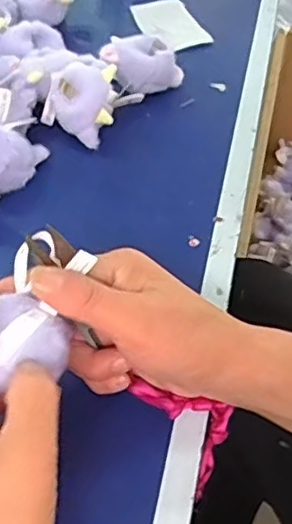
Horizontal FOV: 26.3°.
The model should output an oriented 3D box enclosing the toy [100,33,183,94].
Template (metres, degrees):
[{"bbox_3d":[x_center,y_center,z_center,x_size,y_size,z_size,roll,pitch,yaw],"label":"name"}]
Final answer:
[{"bbox_3d":[-0.002,-0.181,0.572,0.074,0.043,0.042,2,49,0],"label":"toy"}]

